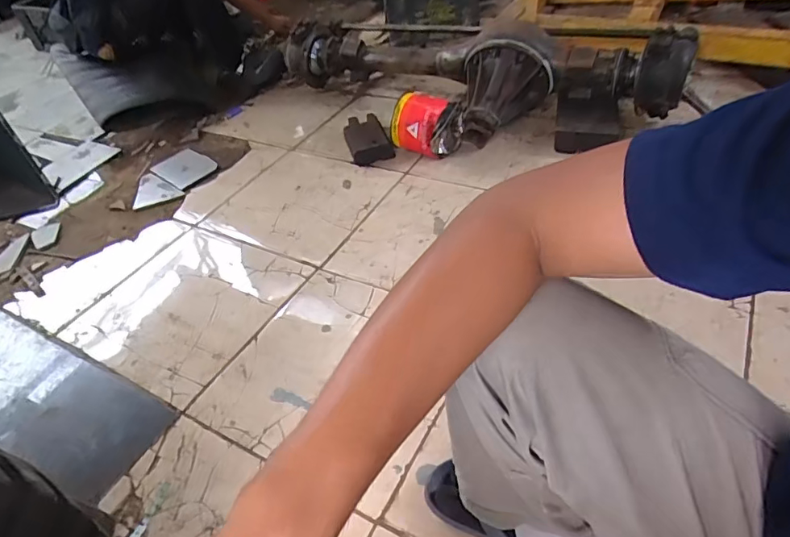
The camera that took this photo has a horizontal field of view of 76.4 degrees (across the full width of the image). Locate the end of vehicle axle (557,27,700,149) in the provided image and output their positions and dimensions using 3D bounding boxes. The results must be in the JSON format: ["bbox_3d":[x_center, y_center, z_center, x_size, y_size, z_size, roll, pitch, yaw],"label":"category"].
[{"bbox_3d":[0.610,-0.488,1.346,0.381,0.247,0.207,-10,42,0],"label":"end of vehicle axle"}]

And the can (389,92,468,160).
[{"bbox_3d":[0.081,-0.404,1.451,0.193,0.173,0.178,25,52,32],"label":"can"}]

